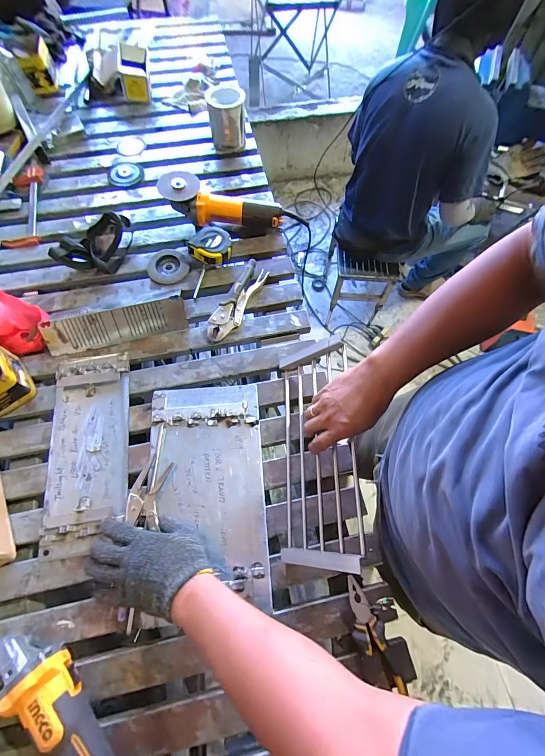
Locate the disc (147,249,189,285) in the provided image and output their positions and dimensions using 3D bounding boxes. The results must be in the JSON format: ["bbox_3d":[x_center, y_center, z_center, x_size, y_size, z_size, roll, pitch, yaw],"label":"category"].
[{"bbox_3d":[-0.242,-0.258,0.758,0.091,0.016,0.089,1,67,-2],"label":"disc"}]

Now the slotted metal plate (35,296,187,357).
[{"bbox_3d":[-0.320,-0.109,0.675,0.277,0.068,0.011,-14,30,-9],"label":"slotted metal plate"}]

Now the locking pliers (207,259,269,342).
[{"bbox_3d":[-0.079,-0.169,0.714,0.056,0.034,0.202,27,69,9],"label":"locking pliers"}]

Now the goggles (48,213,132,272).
[{"bbox_3d":[-0.403,-0.308,0.743,0.122,0.071,0.160,2,67,-1],"label":"goggles"}]

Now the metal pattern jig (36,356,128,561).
[{"bbox_3d":[-0.335,0.119,0.592,0.131,0.018,0.342,-6,67,-5],"label":"metal pattern jig"}]

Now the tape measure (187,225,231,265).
[{"bbox_3d":[-0.140,-0.304,0.756,0.087,0.052,0.072,22,68,7],"label":"tape measure"}]

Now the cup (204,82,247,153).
[{"bbox_3d":[-0.125,-0.714,0.897,0.099,0.119,0.106,-6,67,-5],"label":"cup"}]

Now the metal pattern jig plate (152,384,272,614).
[{"bbox_3d":[-0.112,0.178,0.578,0.190,0.009,0.346,-3,67,-4],"label":"metal pattern jig plate"}]

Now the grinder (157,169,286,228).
[{"bbox_3d":[-0.118,-0.409,0.786,0.285,0.098,0.090,13,67,3],"label":"grinder"}]

